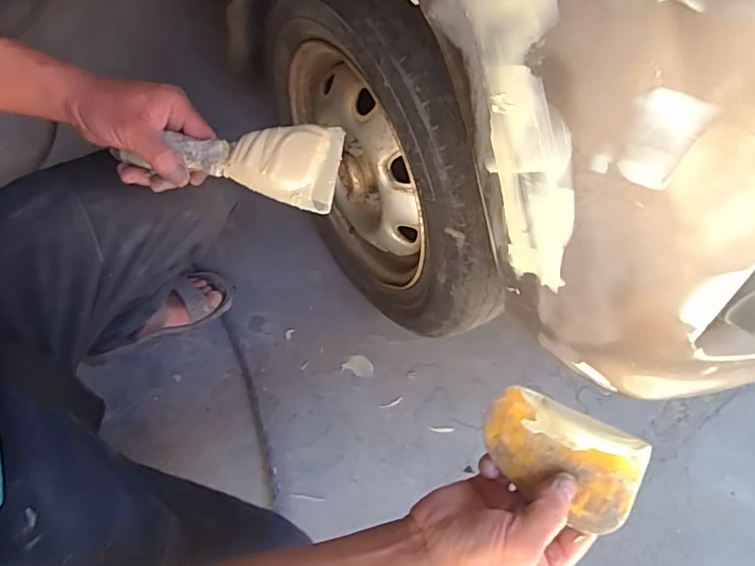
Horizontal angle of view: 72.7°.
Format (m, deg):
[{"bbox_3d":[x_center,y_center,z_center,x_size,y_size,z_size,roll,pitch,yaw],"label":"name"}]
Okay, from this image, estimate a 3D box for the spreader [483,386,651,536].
[{"bbox_3d":[0.120,0.114,0.342,0.099,0.005,0.063,23,82,24],"label":"spreader"}]

